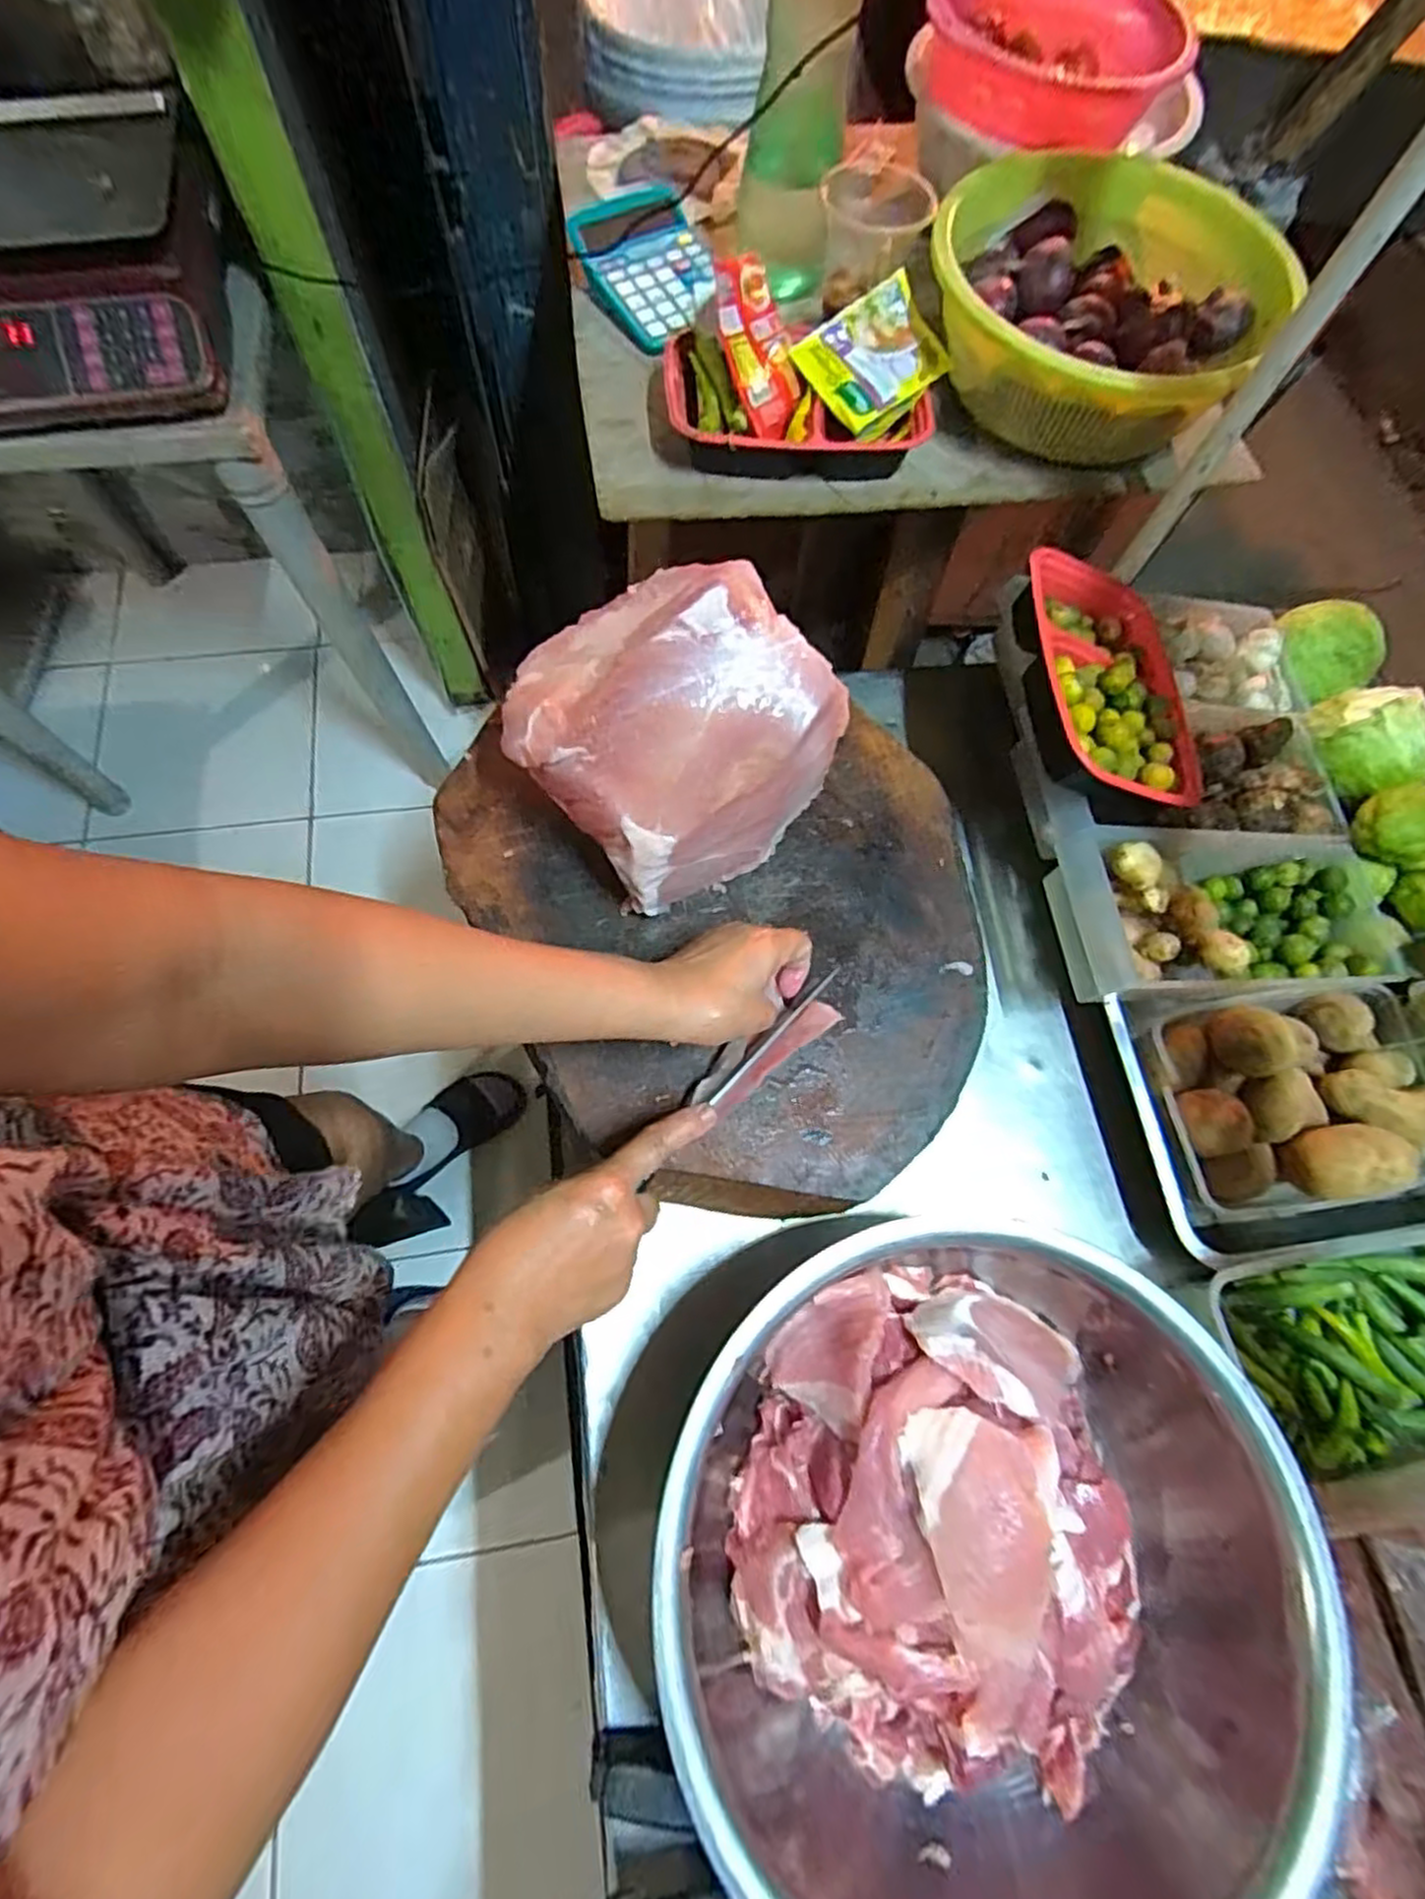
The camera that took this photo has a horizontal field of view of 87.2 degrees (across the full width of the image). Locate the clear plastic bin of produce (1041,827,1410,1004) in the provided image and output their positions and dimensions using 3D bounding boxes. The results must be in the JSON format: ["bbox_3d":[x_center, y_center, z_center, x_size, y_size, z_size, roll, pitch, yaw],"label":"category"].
[{"bbox_3d":[0.429,-0.027,0.619,0.310,0.070,0.129,-2,70,-17],"label":"clear plastic bin of produce"}]

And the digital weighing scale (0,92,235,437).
[{"bbox_3d":[-0.688,-0.688,0.741,0.379,0.119,0.341,-14,72,-7],"label":"digital weighing scale"}]

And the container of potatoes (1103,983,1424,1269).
[{"bbox_3d":[0.458,0.120,0.586,0.235,0.095,0.181,-8,71,-5],"label":"container of potatoes"}]

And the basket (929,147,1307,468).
[{"bbox_3d":[0.326,-0.557,0.649,0.267,0.093,0.312,30,72,8],"label":"basket"}]

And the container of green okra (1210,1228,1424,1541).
[{"bbox_3d":[0.486,0.291,0.537,0.251,0.058,0.159,-7,71,-5],"label":"container of green okra"}]

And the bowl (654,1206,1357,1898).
[{"bbox_3d":[0.169,0.367,0.477,0.395,0.151,0.360,1,71,-2],"label":"bowl"}]

